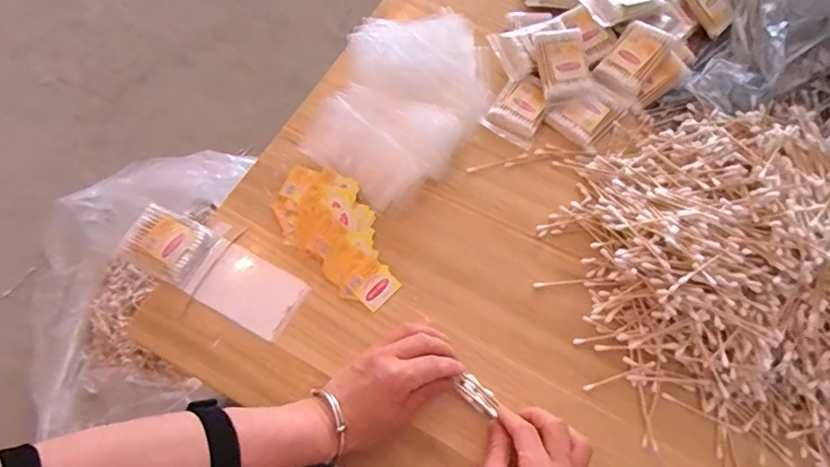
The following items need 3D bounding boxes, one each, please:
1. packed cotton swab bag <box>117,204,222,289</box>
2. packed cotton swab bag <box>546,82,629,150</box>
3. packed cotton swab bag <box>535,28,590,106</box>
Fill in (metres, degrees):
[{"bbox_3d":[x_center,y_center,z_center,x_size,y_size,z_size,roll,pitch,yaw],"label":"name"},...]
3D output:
[{"bbox_3d":[-0.238,0.011,0.507,0.079,0.020,0.059,25,69,10],"label":"packed cotton swab bag"},{"bbox_3d":[0.184,-0.129,0.560,0.070,0.019,0.055,-40,73,-15],"label":"packed cotton swab bag"},{"bbox_3d":[0.158,-0.181,0.561,0.049,0.017,0.078,-8,87,1],"label":"packed cotton swab bag"}]

